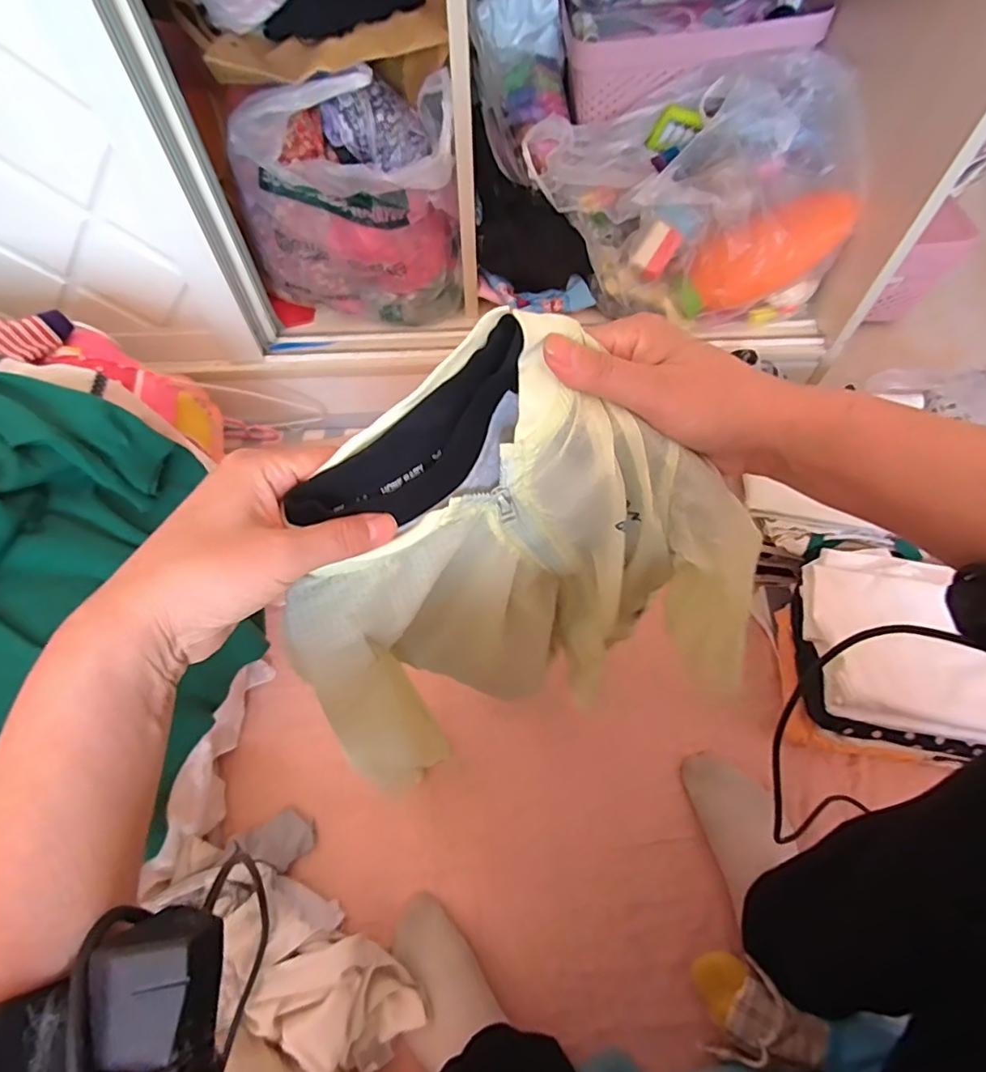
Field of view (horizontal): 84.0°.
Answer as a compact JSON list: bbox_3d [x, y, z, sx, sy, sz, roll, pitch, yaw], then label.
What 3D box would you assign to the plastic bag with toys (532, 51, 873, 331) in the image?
[{"bbox_3d":[0.284,-0.477,0.776,0.354,0.211,0.356,-27,63,-14],"label":"plastic bag with toys"}]

